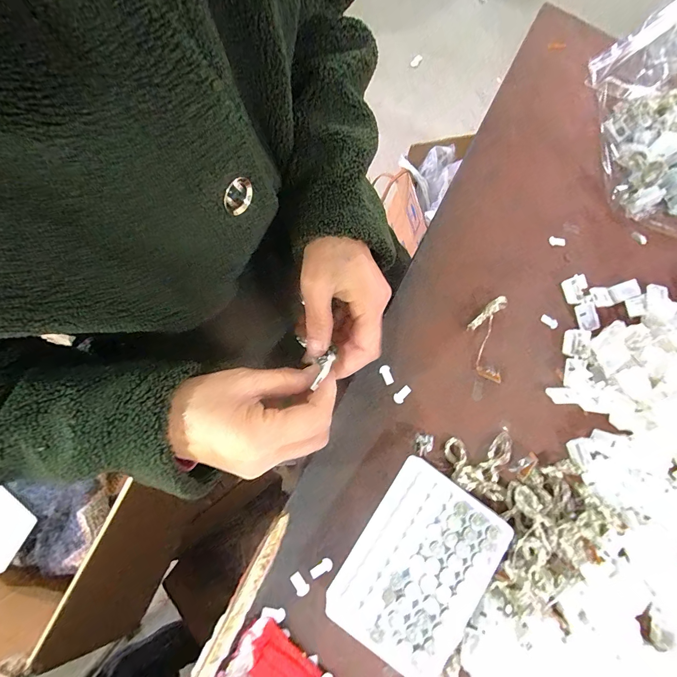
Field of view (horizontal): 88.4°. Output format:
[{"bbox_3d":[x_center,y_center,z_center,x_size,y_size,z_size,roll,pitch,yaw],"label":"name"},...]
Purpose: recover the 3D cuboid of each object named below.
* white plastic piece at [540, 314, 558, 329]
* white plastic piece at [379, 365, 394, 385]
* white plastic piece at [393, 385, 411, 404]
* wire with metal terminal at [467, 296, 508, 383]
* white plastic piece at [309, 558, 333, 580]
[{"bbox_3d":[0.211,-0.017,0.348,0.017,0.004,0.007,39,77,3],"label":"white plastic piece"},{"bbox_3d":[0.044,0.033,0.320,0.010,0.004,0.018,-20,81,-9],"label":"white plastic piece"},{"bbox_3d":[0.058,0.051,0.318,0.010,0.004,0.018,44,78,4],"label":"white plastic piece"},{"bbox_3d":[0.139,-0.001,0.329,0.032,0.018,0.077,10,78,-4],"label":"wire with metal terminal"},{"bbox_3d":[-0.014,0.188,0.284,0.019,0.004,0.010,-31,83,-11],"label":"white plastic piece"}]

